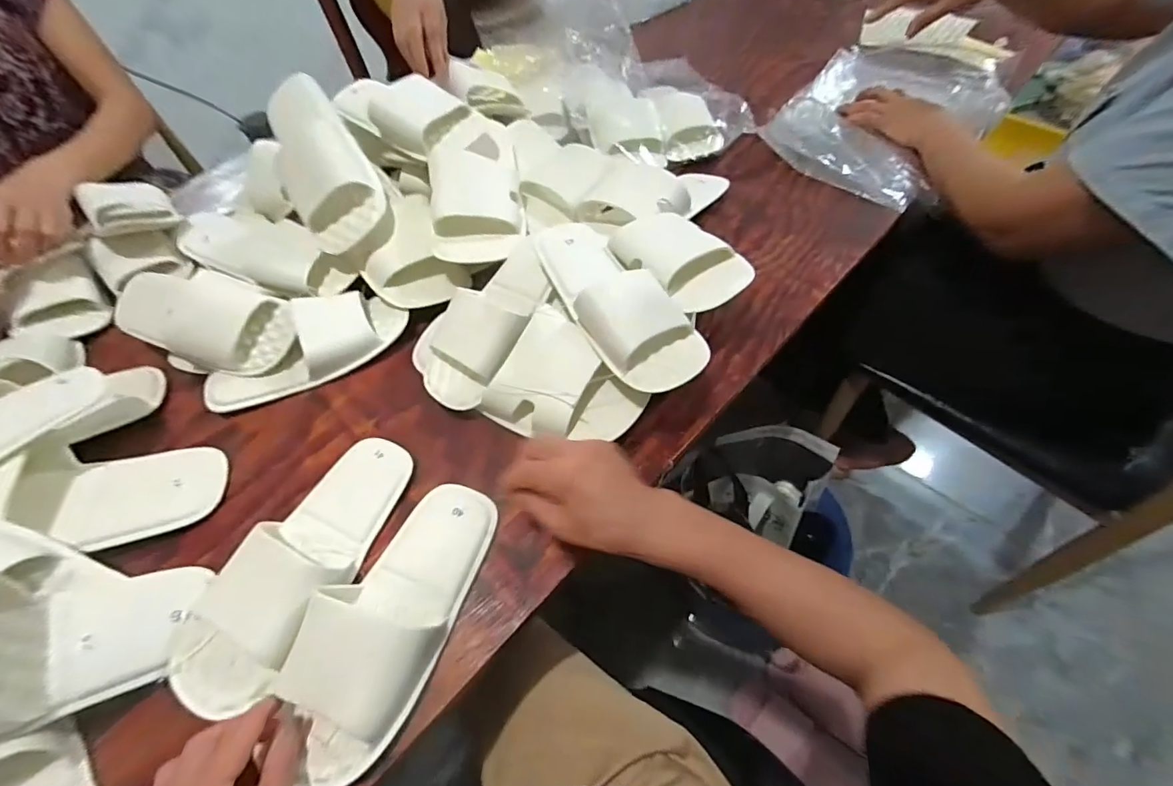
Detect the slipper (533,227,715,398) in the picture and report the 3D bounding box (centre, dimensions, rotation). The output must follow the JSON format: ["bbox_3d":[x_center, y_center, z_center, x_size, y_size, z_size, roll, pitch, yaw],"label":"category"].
[{"bbox_3d":[0.024,-0.093,0.474,0.092,0.043,0.220,-32,58,-18],"label":"slipper"}]

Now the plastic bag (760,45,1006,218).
[{"bbox_3d":[0.463,-0.438,0.760,0.266,0.053,0.394,33,62,25],"label":"plastic bag"}]

